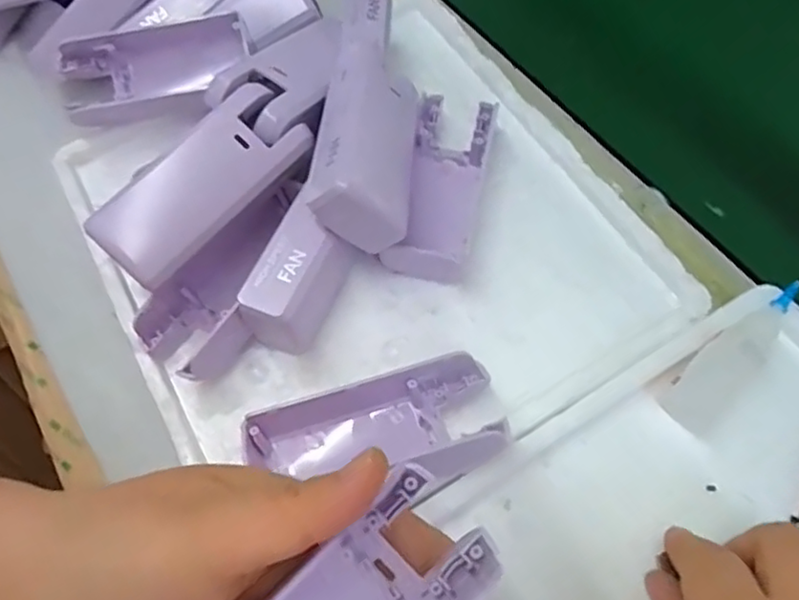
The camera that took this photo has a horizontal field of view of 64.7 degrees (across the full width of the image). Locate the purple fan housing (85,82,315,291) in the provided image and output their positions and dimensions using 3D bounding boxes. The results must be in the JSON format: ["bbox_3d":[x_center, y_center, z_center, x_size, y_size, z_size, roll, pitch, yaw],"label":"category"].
[{"bbox_3d":[-0.091,-0.054,0.295,0.103,0.021,0.045,-43,91,-13],"label":"purple fan housing"}]

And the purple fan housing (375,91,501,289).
[{"bbox_3d":[0.022,-0.060,0.332,0.043,0.029,0.111,13,65,9],"label":"purple fan housing"}]

